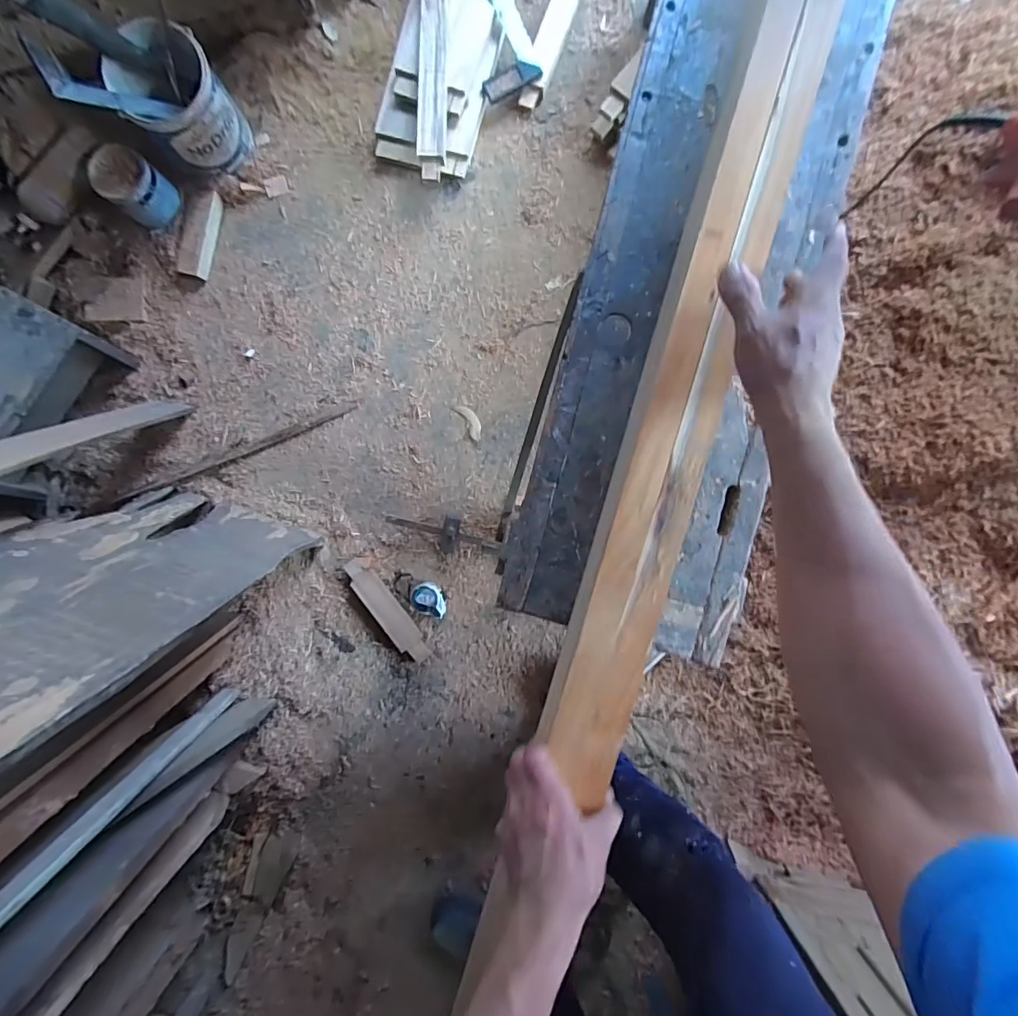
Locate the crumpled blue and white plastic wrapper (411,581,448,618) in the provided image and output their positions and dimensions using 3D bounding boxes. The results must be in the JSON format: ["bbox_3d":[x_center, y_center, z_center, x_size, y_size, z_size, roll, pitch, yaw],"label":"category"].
[{"bbox_3d":[-0.168,0.192,1.023,0.079,0.034,0.060,21,89,3],"label":"crumpled blue and white plastic wrapper"}]

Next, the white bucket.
[{"bbox_3d":[-0.632,-0.788,0.965,0.170,0.211,0.175,0,88,3],"label":"white bucket"}]

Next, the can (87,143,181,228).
[{"bbox_3d":[-0.751,-0.645,0.979,0.098,0.114,0.104,0,88,3],"label":"can"}]

